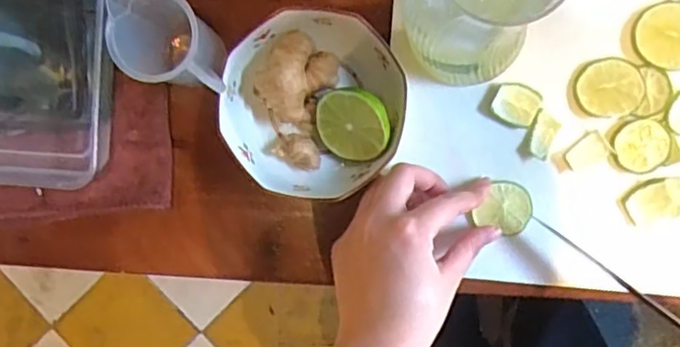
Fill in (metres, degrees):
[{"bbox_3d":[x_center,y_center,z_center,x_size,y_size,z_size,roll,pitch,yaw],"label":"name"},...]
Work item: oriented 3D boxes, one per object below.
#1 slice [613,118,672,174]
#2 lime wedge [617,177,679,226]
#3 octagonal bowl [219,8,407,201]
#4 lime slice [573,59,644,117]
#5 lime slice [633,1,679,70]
[{"bbox_3d":[0.192,-0.018,0.394,0.033,0.005,0.033,0,94,5],"label":"slice"},{"bbox_3d":[0.202,0.017,0.395,0.042,0.004,0.028,-12,93,6],"label":"lime wedge"},{"bbox_3d":[-0.017,-0.045,0.404,0.115,0.036,0.119,9,95,5],"label":"octagonal bowl"},{"bbox_3d":[0.172,-0.055,0.394,0.039,0.007,0.036,0,94,5],"label":"lime slice"},{"bbox_3d":[0.210,-0.087,0.389,0.043,0.007,0.042,-5,93,6],"label":"lime slice"}]

